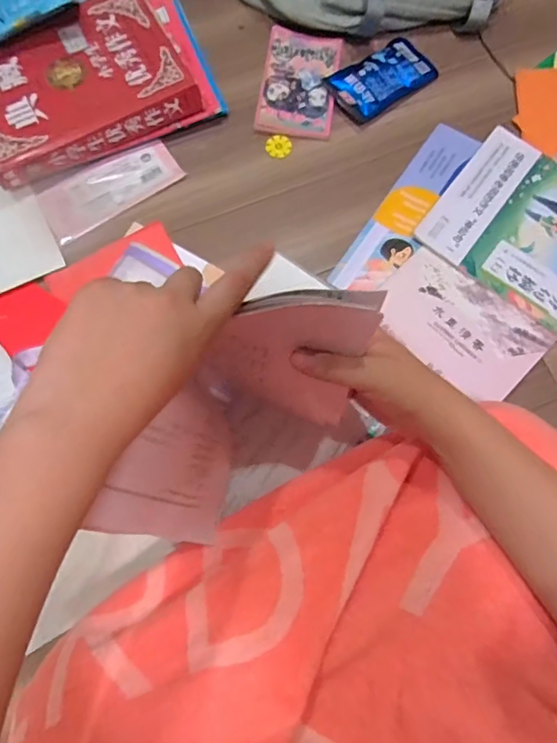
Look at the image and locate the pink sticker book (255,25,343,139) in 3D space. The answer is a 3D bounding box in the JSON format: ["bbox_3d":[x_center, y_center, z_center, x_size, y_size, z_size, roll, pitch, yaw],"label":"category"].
[{"bbox_3d":[0.027,-0.367,0.643,0.091,0.006,0.153,8,74,3],"label":"pink sticker book"}]

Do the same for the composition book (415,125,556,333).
[{"bbox_3d":[0.308,-0.149,0.571,0.252,0.010,0.180,39,78,11],"label":"composition book"}]

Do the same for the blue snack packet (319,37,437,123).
[{"bbox_3d":[0.129,-0.372,0.643,0.135,0.010,0.075,-36,77,-9],"label":"blue snack packet"}]

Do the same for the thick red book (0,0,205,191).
[{"bbox_3d":[-0.247,-0.345,0.623,0.263,0.046,0.198,-29,76,-7],"label":"thick red book"}]

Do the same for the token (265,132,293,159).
[{"bbox_3d":[0.002,-0.278,0.628,0.032,0.005,0.032,0,74,1],"label":"token"}]

